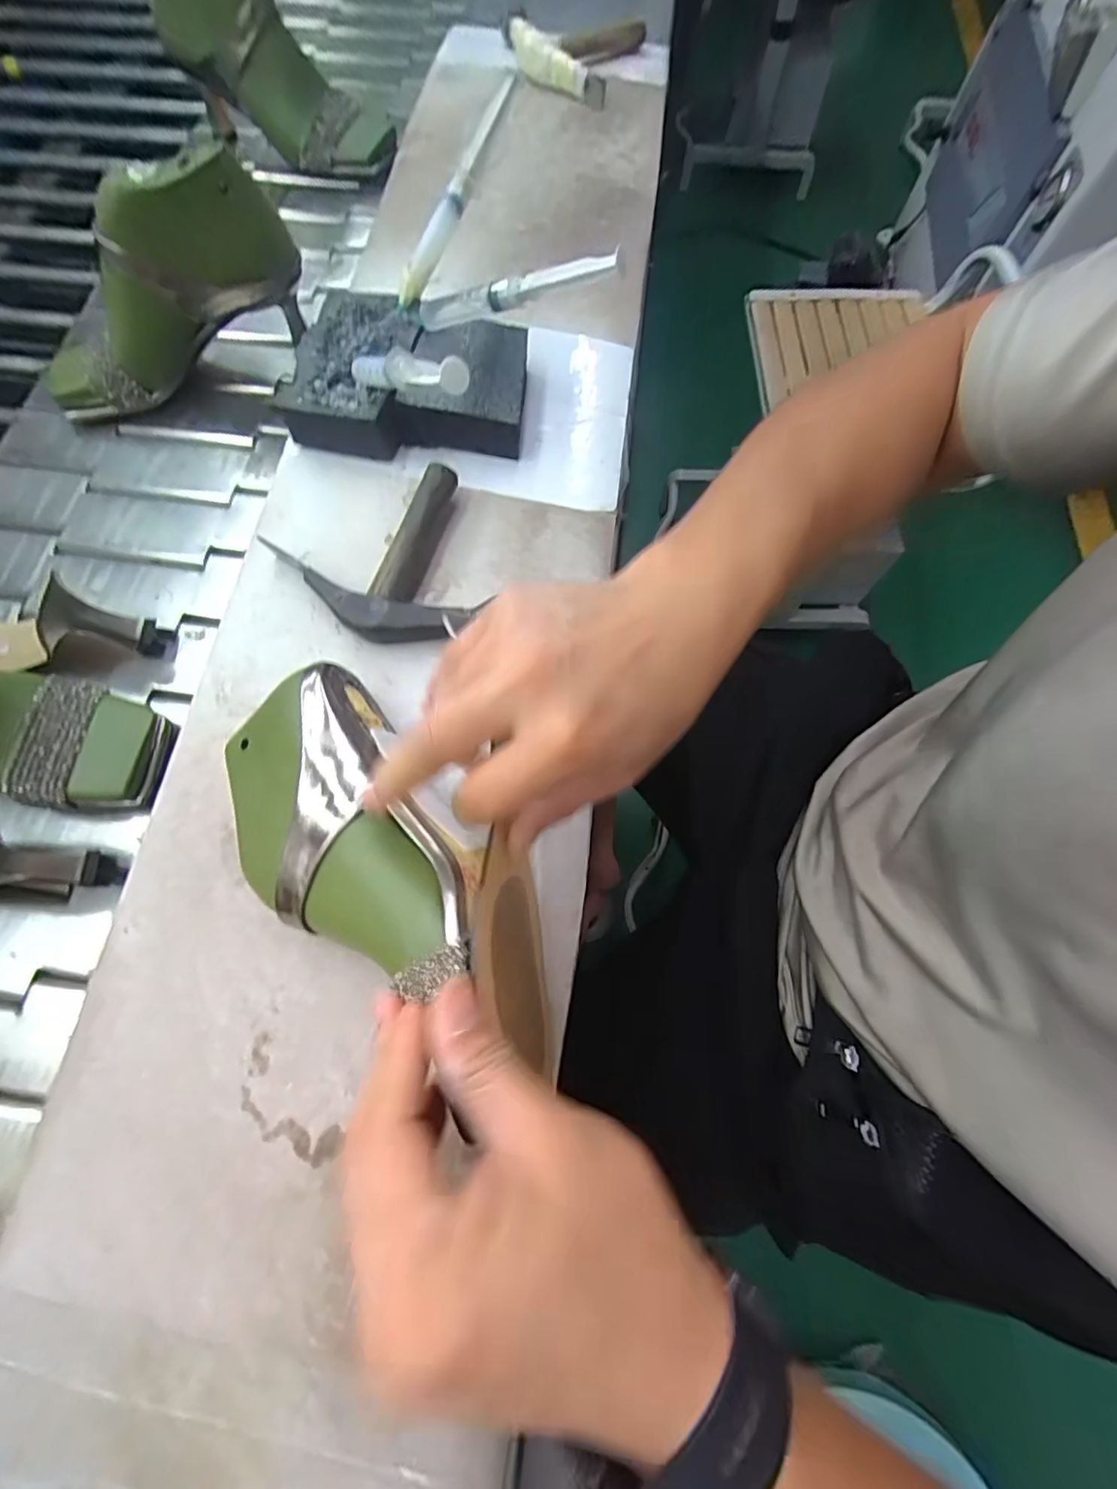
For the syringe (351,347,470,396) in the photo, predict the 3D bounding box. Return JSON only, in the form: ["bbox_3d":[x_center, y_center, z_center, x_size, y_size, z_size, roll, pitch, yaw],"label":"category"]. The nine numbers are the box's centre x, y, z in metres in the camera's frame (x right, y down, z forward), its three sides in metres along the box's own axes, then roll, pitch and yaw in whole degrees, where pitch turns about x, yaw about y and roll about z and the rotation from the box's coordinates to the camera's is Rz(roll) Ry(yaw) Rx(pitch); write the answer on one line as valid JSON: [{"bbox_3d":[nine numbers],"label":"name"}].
[{"bbox_3d":[-0.096,-0.222,0.324,0.015,0.018,0.162,-38,47,-13],"label":"syringe"}]

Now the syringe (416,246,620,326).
[{"bbox_3d":[-0.031,-0.297,0.357,0.156,0.017,0.013,10,69,28],"label":"syringe"}]

